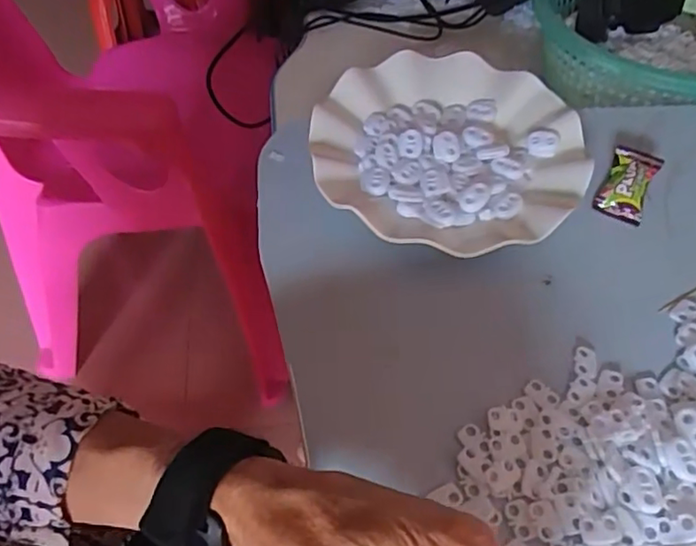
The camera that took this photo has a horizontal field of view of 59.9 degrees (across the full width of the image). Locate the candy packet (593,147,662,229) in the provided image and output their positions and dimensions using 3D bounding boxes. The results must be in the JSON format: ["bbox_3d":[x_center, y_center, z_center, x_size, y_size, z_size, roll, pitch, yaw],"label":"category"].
[{"bbox_3d":[0.188,-0.060,0.406,0.032,0.010,0.055,23,76,13],"label":"candy packet"}]

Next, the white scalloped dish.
[{"bbox_3d":[0.068,-0.081,0.409,0.172,0.033,0.177,0,52,-1],"label":"white scalloped dish"}]

